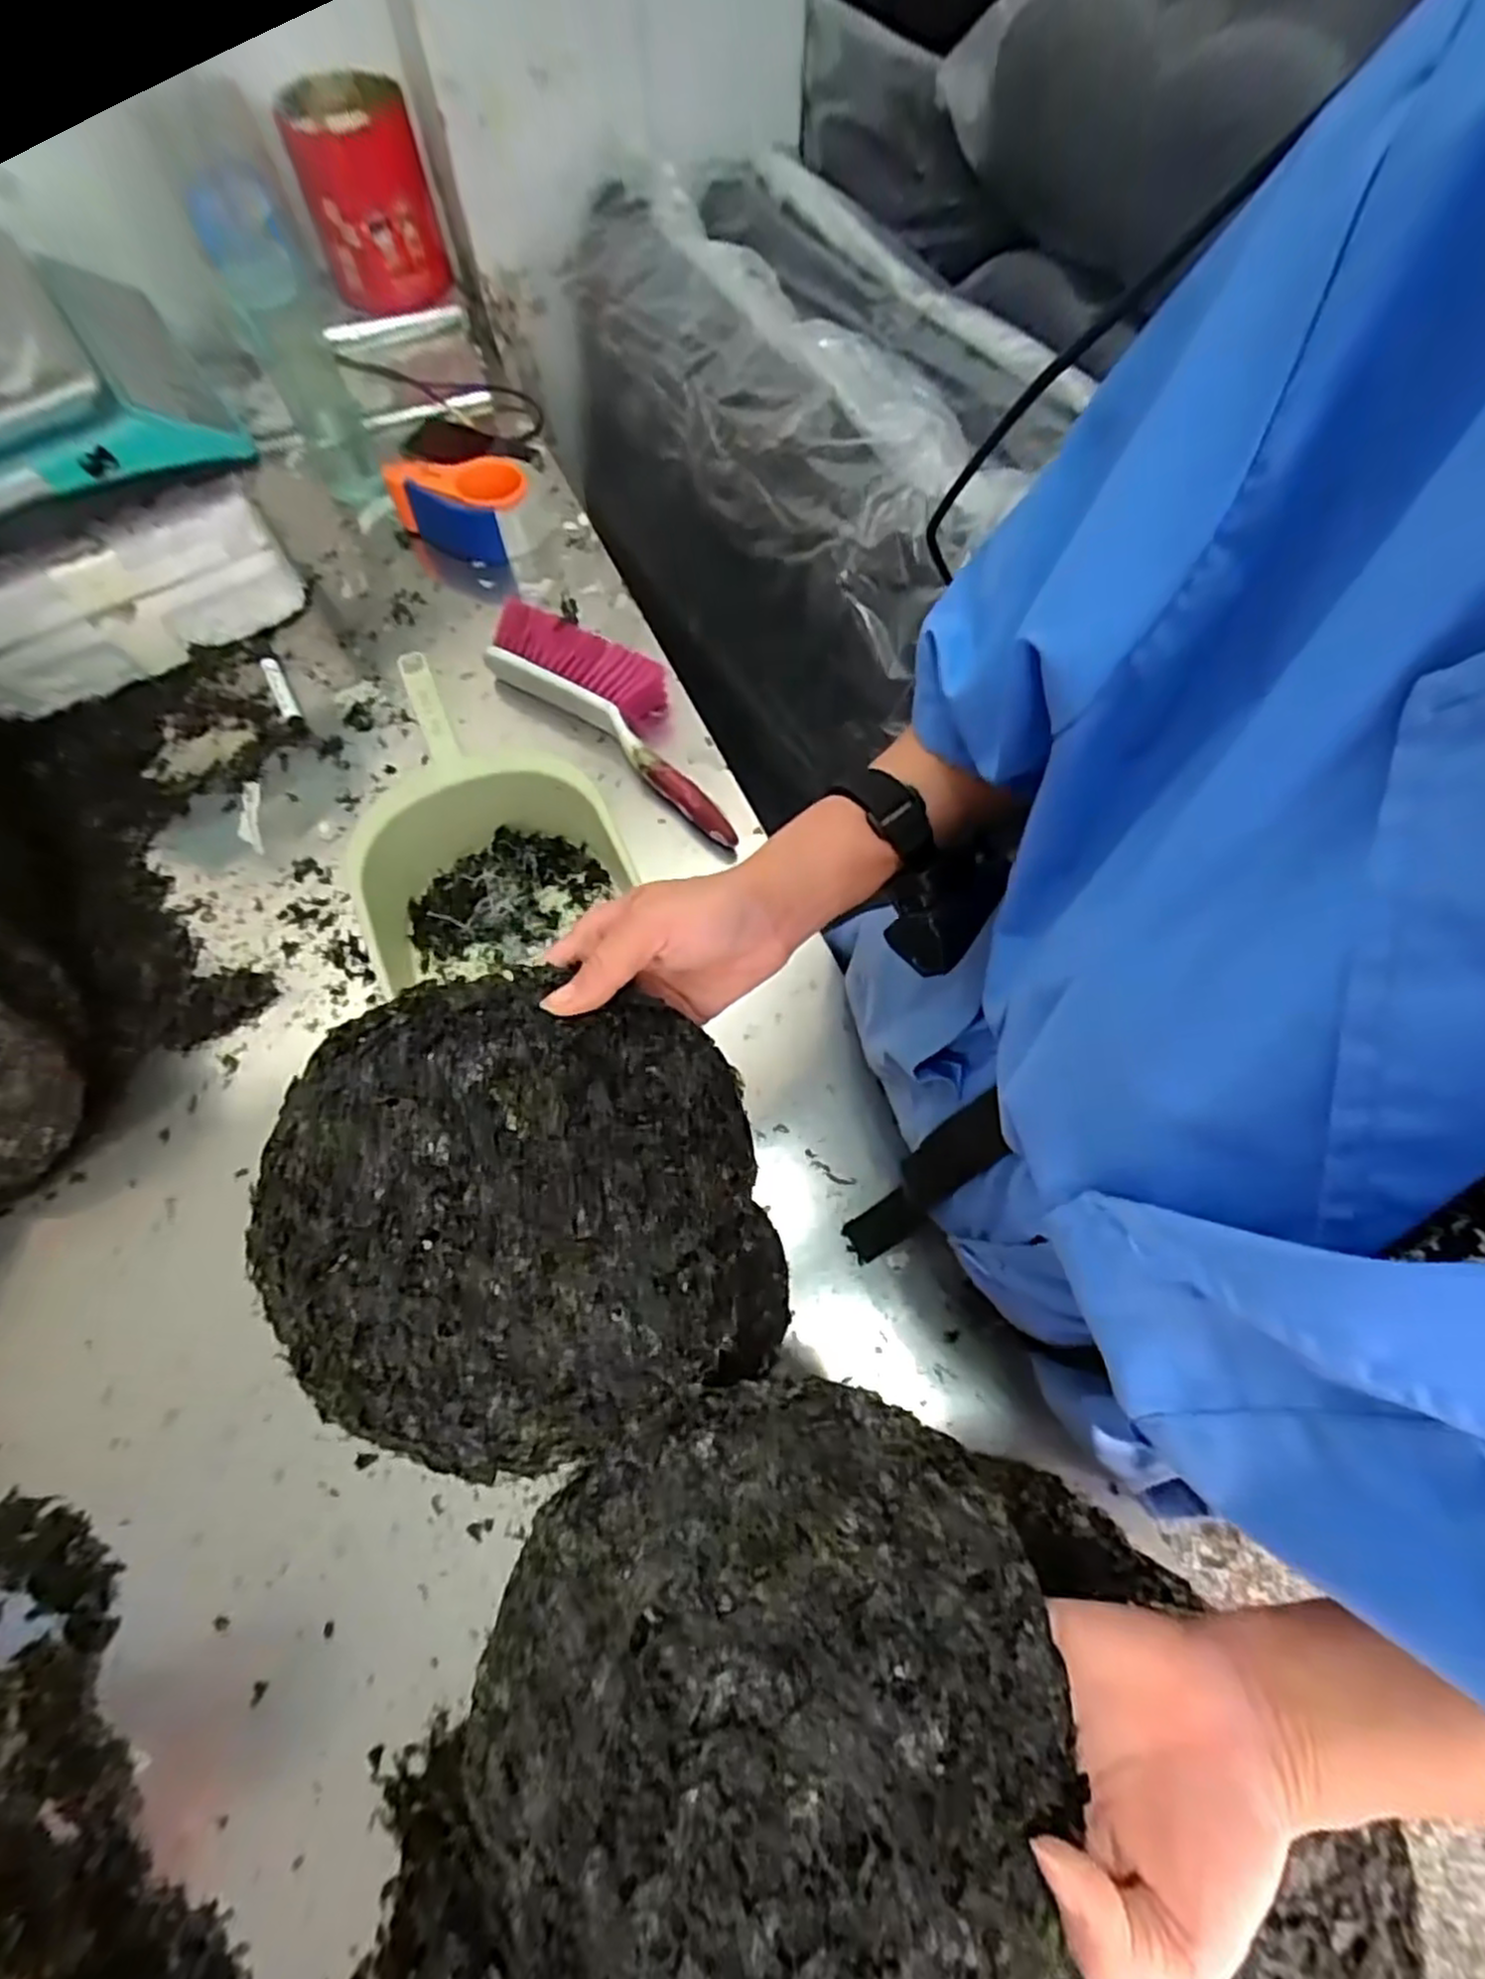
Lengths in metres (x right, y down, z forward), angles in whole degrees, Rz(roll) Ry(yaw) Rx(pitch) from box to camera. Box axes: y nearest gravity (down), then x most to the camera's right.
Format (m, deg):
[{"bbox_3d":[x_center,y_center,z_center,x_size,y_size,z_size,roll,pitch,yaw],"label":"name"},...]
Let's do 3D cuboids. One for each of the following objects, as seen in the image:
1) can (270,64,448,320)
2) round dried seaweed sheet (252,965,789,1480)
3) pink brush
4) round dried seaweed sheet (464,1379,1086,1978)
[{"bbox_3d":[-0.461,-0.977,0.927,0.150,0.152,0.164,-17,68,-7],"label":"can"},{"bbox_3d":[-0.088,0.085,0.307,0.189,0.009,0.184,3,75,-10],"label":"round dried seaweed sheet"},{"bbox_3d":[-0.112,-0.270,0.731,0.335,0.051,0.097,40,73,15],"label":"pink brush"},{"bbox_3d":[0.008,0.240,0.253,0.187,0.037,0.182,0,67,0],"label":"round dried seaweed sheet"}]

